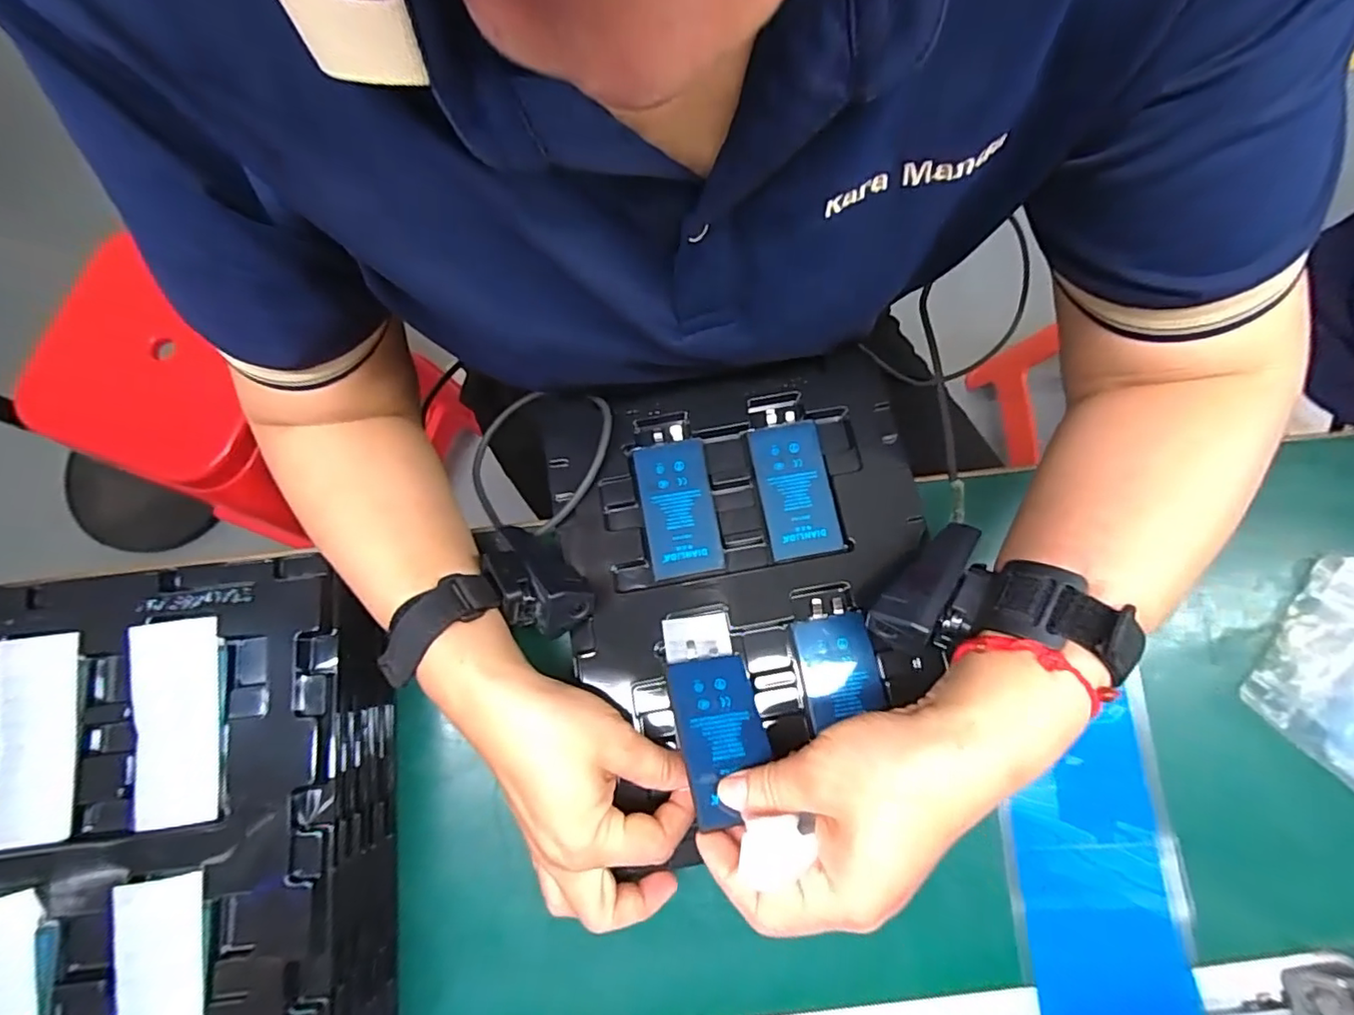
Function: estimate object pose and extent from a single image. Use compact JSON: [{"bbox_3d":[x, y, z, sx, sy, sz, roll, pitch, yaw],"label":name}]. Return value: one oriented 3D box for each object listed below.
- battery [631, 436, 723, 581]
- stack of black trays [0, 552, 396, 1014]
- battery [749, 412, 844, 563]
[{"bbox_3d":[0.000,-0.002,0.361,0.044,0.004,0.084,-10,78,-1],"label":"battery"},{"bbox_3d":[-0.285,0.173,0.316,0.235,0.074,0.278,-6,78,0],"label":"stack of black trays"},{"bbox_3d":[0.071,-0.015,0.366,0.043,0.008,0.091,-9,78,-1],"label":"battery"}]

